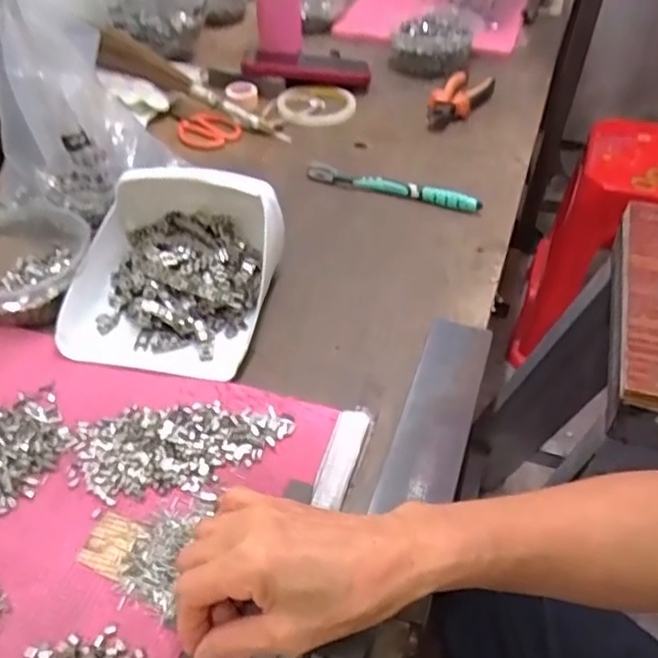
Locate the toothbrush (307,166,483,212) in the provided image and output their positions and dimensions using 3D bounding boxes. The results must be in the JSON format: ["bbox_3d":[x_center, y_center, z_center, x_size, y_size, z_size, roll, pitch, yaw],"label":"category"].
[{"bbox_3d":[0.065,-0.150,0.702,0.187,0.018,0.011,15,45,13],"label":"toothbrush"}]

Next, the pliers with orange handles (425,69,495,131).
[{"bbox_3d":[0.172,-0.303,0.863,0.062,0.023,0.167,19,46,19],"label":"pliers with orange handles"}]

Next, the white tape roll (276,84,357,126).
[{"bbox_3d":[-0.011,-0.287,0.862,0.097,0.019,0.100,0,43,0],"label":"white tape roll"}]

